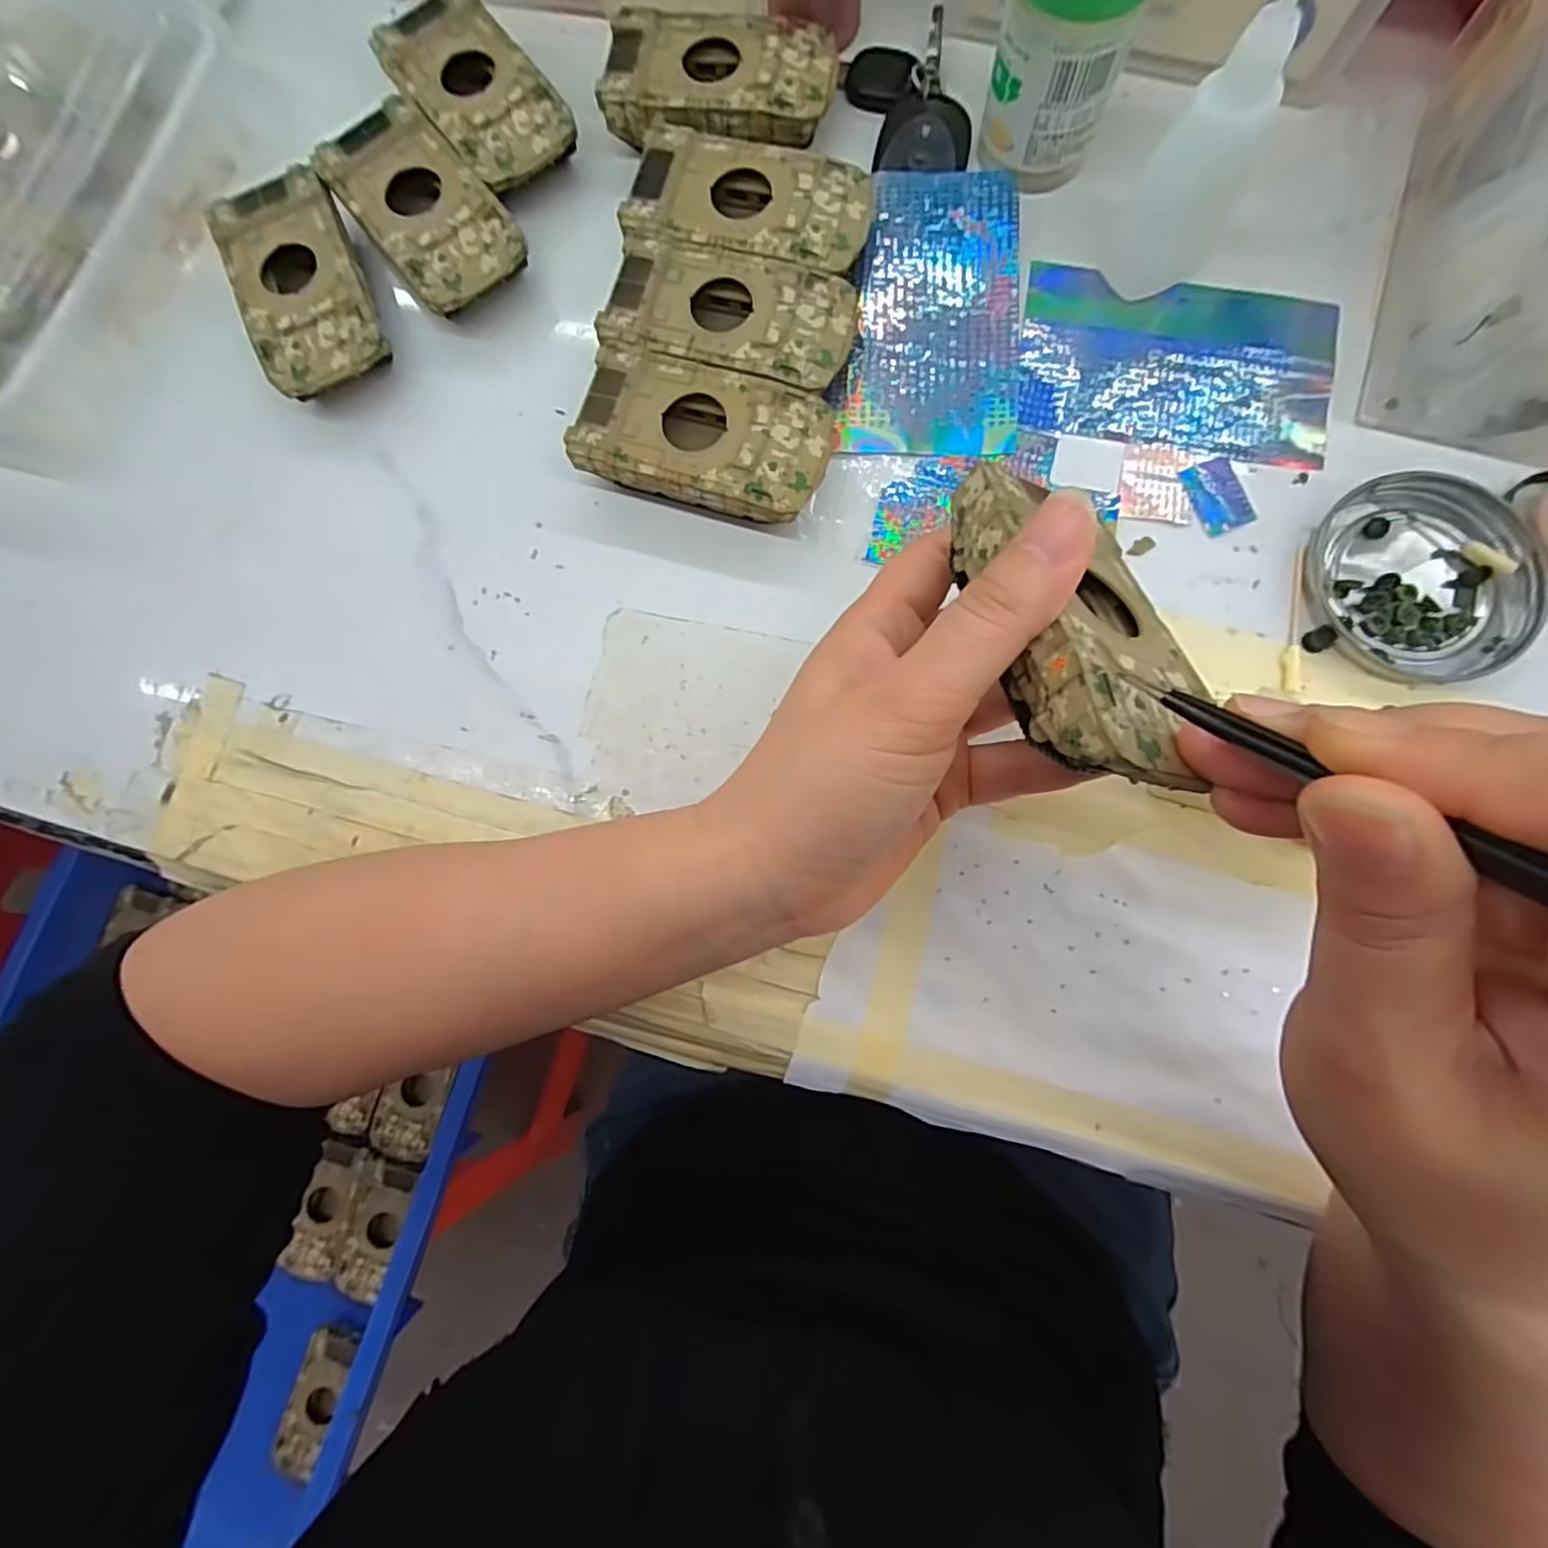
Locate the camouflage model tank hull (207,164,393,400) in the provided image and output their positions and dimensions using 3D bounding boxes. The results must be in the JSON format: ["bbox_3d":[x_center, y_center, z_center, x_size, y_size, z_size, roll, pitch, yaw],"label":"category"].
[{"bbox_3d":[-0.198,-0.204,0.287,0.049,0.029,0.093,-23,81,0],"label":"camouflage model tank hull"}]

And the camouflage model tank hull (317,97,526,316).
[{"bbox_3d":[-0.148,-0.239,0.290,0.050,0.028,0.092,-39,81,-2],"label":"camouflage model tank hull"}]

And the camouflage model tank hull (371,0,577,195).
[{"bbox_3d":[-0.130,-0.297,0.297,0.050,0.026,0.091,-38,81,-2],"label":"camouflage model tank hull"}]

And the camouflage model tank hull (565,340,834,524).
[{"bbox_3d":[-0.027,-0.130,0.265,0.095,0.025,0.052,17,83,6],"label":"camouflage model tank hull"}]

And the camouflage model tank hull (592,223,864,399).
[{"bbox_3d":[-0.017,-0.181,0.271,0.096,0.023,0.052,15,83,6],"label":"camouflage model tank hull"}]

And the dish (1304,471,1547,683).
[{"bbox_3d":[0.240,-0.073,0.247,0.076,0.007,0.074,-1,81,4],"label":"dish"}]

